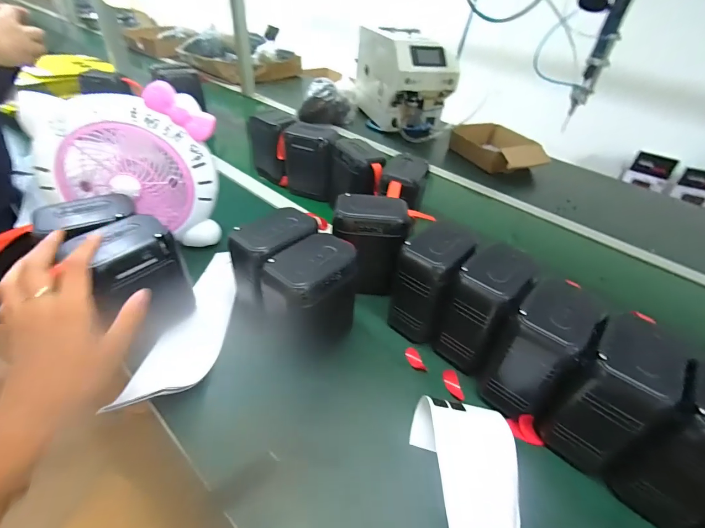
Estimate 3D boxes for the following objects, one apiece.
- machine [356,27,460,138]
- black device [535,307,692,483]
[{"bbox_3d":[0.178,-0.622,1.195,0.253,0.282,0.331,-6,41,-13],"label":"machine"},{"bbox_3d":[0.281,0.142,0.385,0.105,0.150,0.084,-30,51,-34],"label":"black device"}]

